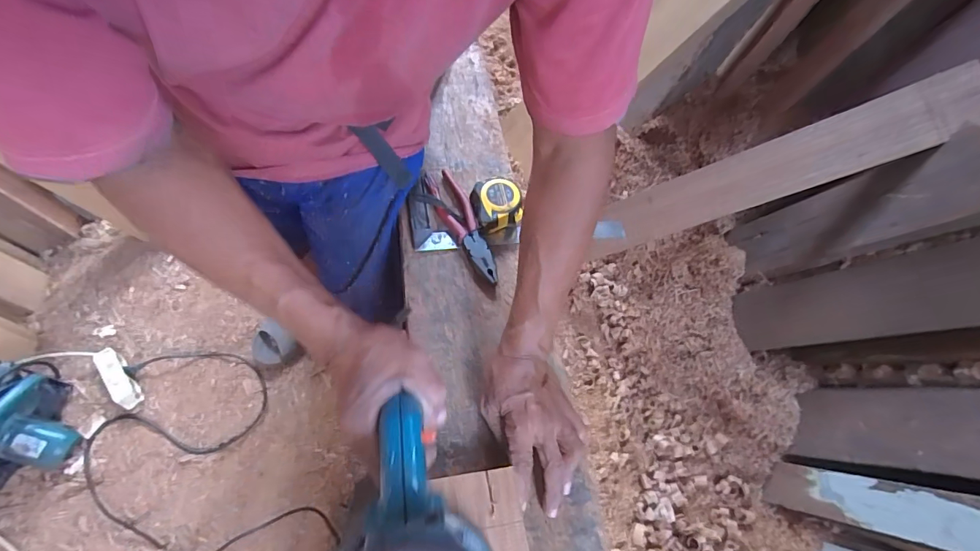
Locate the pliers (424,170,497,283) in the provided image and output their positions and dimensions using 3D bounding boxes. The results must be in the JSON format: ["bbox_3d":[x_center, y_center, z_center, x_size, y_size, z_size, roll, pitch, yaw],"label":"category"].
[{"bbox_3d":[-0.038,-0.072,0.610,0.045,0.014,0.189,-20,63,-15],"label":"pliers"}]

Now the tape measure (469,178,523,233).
[{"bbox_3d":[0.009,-0.094,0.617,0.064,0.041,0.070,-9,60,-9],"label":"tape measure"}]

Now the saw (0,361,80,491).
[{"bbox_3d":[-0.980,0.303,0.929,0.182,0.181,0.250,11,59,3],"label":"saw"}]

